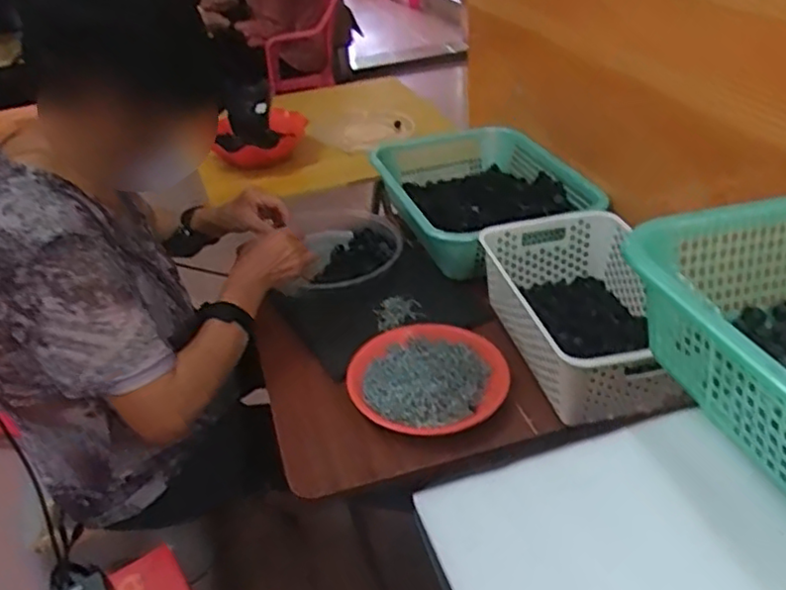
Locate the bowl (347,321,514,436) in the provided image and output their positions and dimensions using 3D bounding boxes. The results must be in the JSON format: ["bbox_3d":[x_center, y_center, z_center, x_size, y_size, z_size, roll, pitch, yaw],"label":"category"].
[{"bbox_3d":[0.044,0.099,0.832,0.193,0.023,0.187,-3,35,2],"label":"bowl"}]

